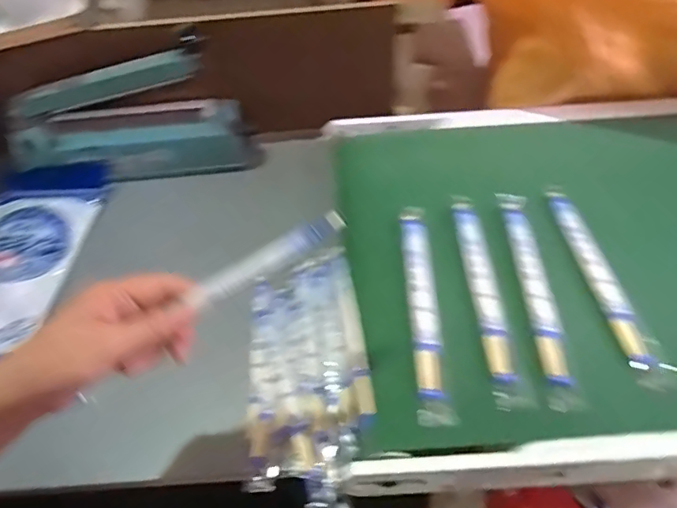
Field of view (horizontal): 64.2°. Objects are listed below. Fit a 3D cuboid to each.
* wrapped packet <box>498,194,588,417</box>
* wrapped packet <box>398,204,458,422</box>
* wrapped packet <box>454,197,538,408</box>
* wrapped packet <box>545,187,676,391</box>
[{"bbox_3d":[0.175,0.031,0.477,0.025,0.016,0.219,-3,50,2],"label":"wrapped packet"},{"bbox_3d":[0.073,0.042,0.470,0.027,0.014,0.213,-4,50,1],"label":"wrapped packet"},{"bbox_3d":[0.130,0.031,0.478,0.025,0.009,0.219,-4,50,1],"label":"wrapped packet"},{"bbox_3d":[0.237,0.020,0.491,0.032,0.018,0.214,-11,50,-5],"label":"wrapped packet"}]

